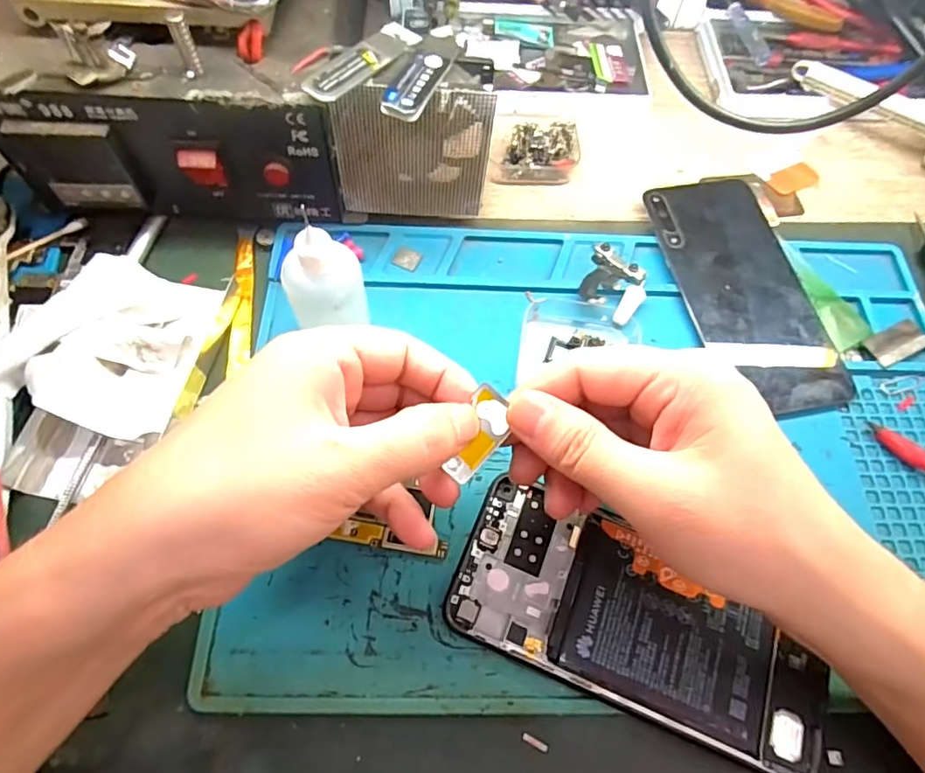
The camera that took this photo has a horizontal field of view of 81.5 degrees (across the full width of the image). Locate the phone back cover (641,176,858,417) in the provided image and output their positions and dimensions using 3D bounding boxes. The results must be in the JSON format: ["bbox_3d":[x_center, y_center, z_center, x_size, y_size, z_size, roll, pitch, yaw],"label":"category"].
[{"bbox_3d":[0.163,-0.057,0.312,0.073,0.006,0.153,-10,67,-8],"label":"phone back cover"}]

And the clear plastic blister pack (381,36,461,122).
[{"bbox_3d":[-0.018,-0.146,0.249,0.019,0.004,0.060,20,66,5],"label":"clear plastic blister pack"}]

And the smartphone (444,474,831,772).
[{"bbox_3d":[0.075,0.101,0.233,0.155,0.011,0.068,22,66,6],"label":"smartphone"}]

